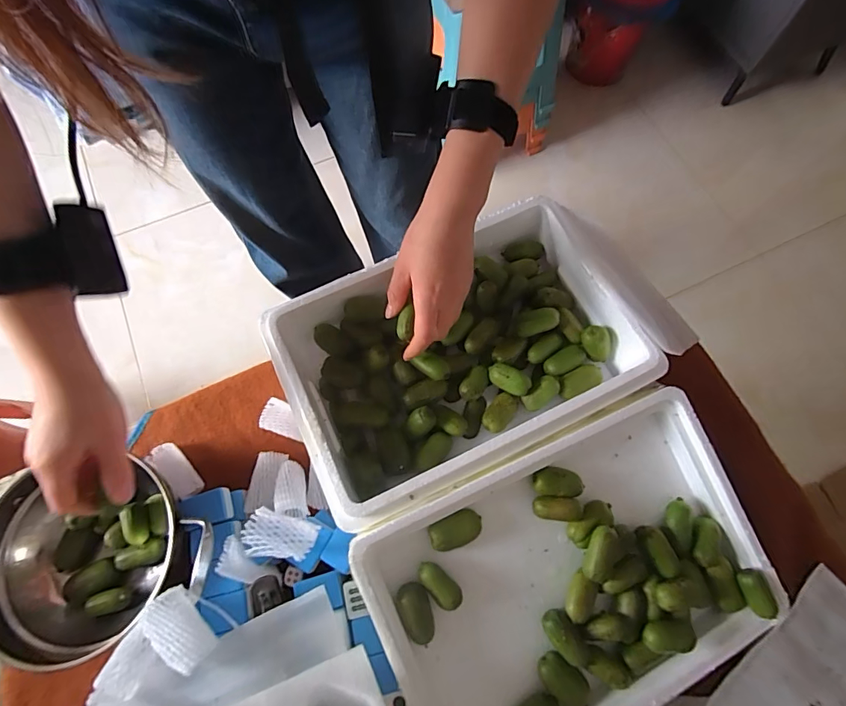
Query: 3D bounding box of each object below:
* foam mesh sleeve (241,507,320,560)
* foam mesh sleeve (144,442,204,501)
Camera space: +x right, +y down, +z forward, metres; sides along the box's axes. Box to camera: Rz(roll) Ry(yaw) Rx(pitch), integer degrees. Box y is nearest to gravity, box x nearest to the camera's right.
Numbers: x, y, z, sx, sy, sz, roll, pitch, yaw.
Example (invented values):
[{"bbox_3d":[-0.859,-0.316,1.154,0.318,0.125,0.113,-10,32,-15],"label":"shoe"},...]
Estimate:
[{"bbox_3d":[-0.132,0.167,0.400,0.062,0.031,0.033,21,51,-23],"label":"foam mesh sleeve"},{"bbox_3d":[-0.270,0.129,0.477,0.066,0.009,0.030,48,42,10],"label":"foam mesh sleeve"}]

